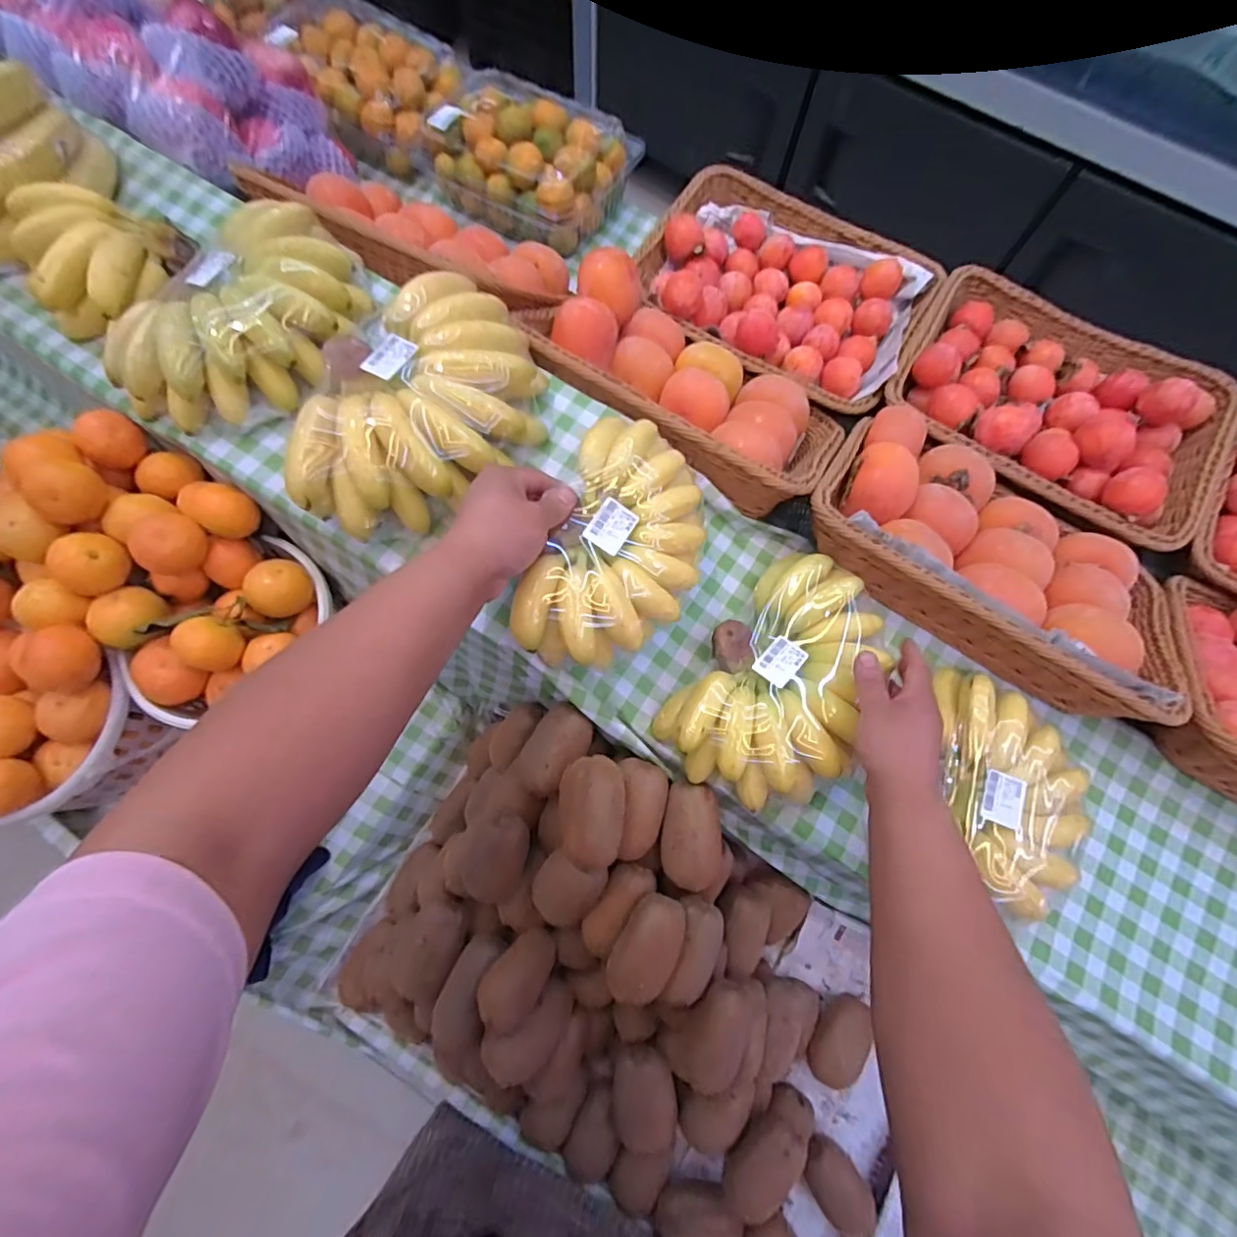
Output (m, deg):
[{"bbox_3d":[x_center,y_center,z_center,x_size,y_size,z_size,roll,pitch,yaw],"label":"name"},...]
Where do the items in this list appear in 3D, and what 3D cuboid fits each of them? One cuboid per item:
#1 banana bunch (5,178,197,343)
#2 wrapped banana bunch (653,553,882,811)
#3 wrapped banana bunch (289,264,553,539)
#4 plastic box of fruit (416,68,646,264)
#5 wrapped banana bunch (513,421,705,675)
[{"bbox_3d":[-0.432,-0.299,0.466,0.125,0.060,0.128,1,73,-2],"label":"banana bunch"},{"bbox_3d":[0.142,0.053,0.466,0.141,0.054,0.203,35,75,8],"label":"wrapped banana bunch"},{"bbox_3d":[-0.148,-0.171,0.444,0.161,0.077,0.208,2,72,-2],"label":"wrapped banana bunch"},{"bbox_3d":[-0.116,-0.567,0.695,0.239,0.078,0.156,35,74,8],"label":"plastic box of fruit"},{"bbox_3d":[0.002,-0.052,0.449,0.129,0.055,0.195,28,73,-18],"label":"wrapped banana bunch"}]

